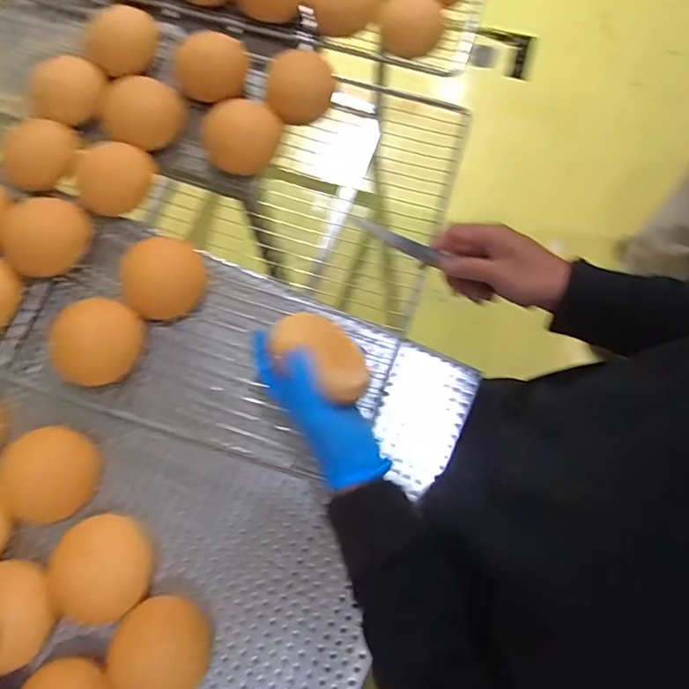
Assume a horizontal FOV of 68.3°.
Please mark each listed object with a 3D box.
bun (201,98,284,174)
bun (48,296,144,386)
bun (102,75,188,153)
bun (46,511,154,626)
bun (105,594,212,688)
[{"bbox_3d":[-0.137,-0.276,0.673,0.084,0.045,0.084,0,74,0],"label":"bun"},{"bbox_3d":[-0.287,-0.005,0.591,0.082,0.052,0.106,15,75,4],"label":"bun"},{"bbox_3d":[-0.265,-0.304,0.674,0.094,0.050,0.101,25,76,7],"label":"bun"},{"bbox_3d":[-0.258,0.238,0.542,0.095,0.035,0.107,1,74,1],"label":"bun"},{"bbox_3d":[-0.187,0.316,0.518,0.093,0.031,0.099,0,74,0],"label":"bun"}]

